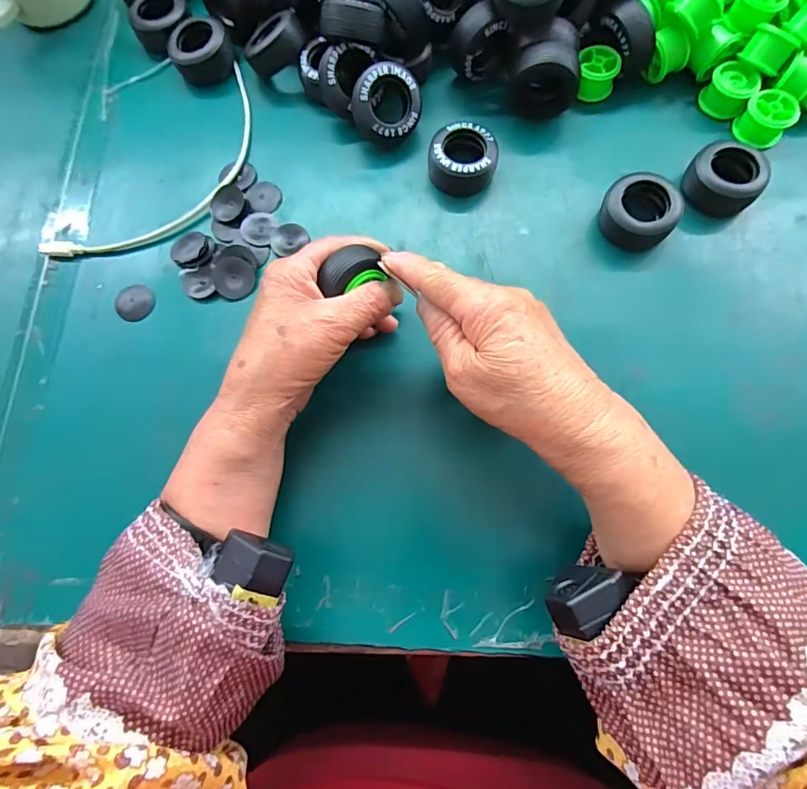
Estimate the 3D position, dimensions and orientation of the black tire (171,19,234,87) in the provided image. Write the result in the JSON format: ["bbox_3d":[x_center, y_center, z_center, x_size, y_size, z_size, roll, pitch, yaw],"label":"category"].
[{"bbox_3d":[-0.162,-0.280,0.375,0.040,0.033,0.044,-1,73,2],"label":"black tire"}]

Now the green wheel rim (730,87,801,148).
[{"bbox_3d":[0.265,-0.201,0.337,0.033,0.029,0.027,43,79,14],"label":"green wheel rim"}]

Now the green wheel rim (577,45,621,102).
[{"bbox_3d":[0.148,-0.244,0.353,0.030,0.027,0.031,14,74,6],"label":"green wheel rim"}]

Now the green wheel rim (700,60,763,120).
[{"bbox_3d":[0.244,-0.227,0.345,0.033,0.027,0.026,31,77,11],"label":"green wheel rim"}]

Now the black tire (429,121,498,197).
[{"bbox_3d":[0.043,-0.169,0.333,0.048,0.025,0.046,4,73,4],"label":"black tire"}]

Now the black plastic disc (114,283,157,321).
[{"bbox_3d":[-0.192,-0.066,0.325,0.028,0.005,0.026,-1,73,2],"label":"black plastic disc"}]

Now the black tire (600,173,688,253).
[{"bbox_3d":[0.162,-0.125,0.315,0.048,0.029,0.040,38,78,13],"label":"black tire"}]

